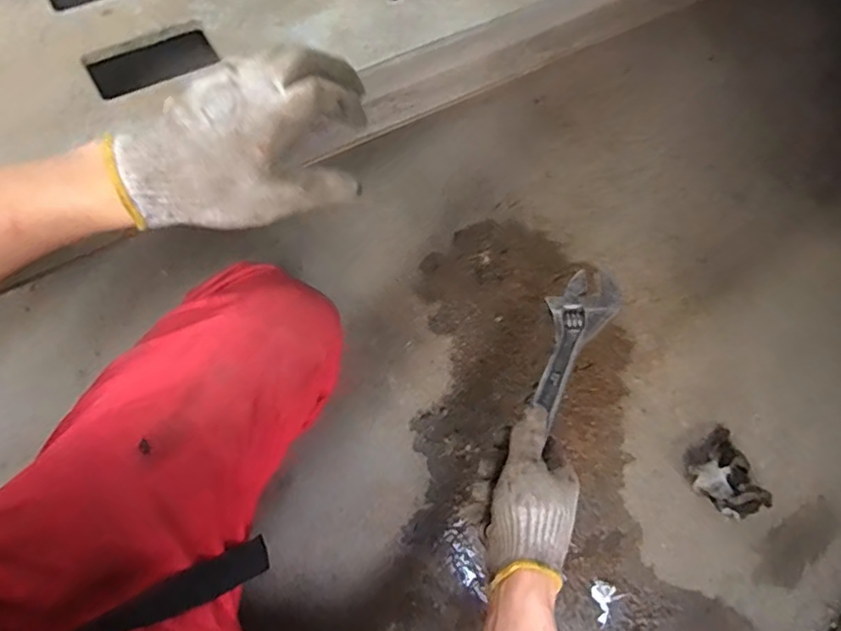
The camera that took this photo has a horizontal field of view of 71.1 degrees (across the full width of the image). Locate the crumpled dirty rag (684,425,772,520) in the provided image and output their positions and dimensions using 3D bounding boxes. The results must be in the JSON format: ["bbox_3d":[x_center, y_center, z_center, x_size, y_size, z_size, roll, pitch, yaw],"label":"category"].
[{"bbox_3d":[0.425,0.220,0.810,0.105,0.064,0.108,-33,76,-12],"label":"crumpled dirty rag"}]

